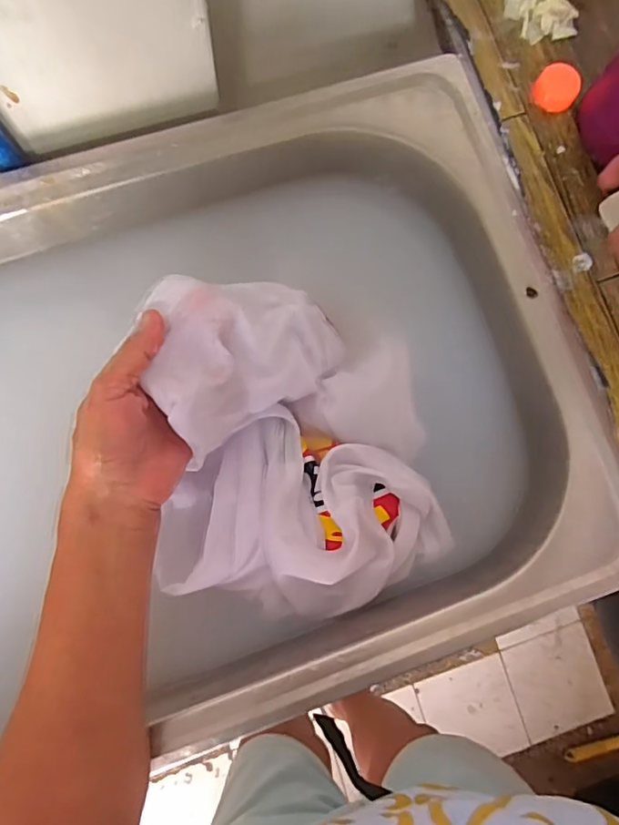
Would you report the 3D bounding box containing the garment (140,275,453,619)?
[{"bbox_3d":[-0.001,0.023,0.369,0.197,0.091,0.226,1,82,-3],"label":"garment"}]

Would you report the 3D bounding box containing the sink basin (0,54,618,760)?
[{"bbox_3d":[-0.106,0.020,0.426,0.600,0.157,0.393,-18,83,-6],"label":"sink basin"}]

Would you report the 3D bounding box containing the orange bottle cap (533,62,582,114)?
[{"bbox_3d":[0.187,-0.245,0.404,0.032,0.015,0.029,34,81,2],"label":"orange bottle cap"}]

